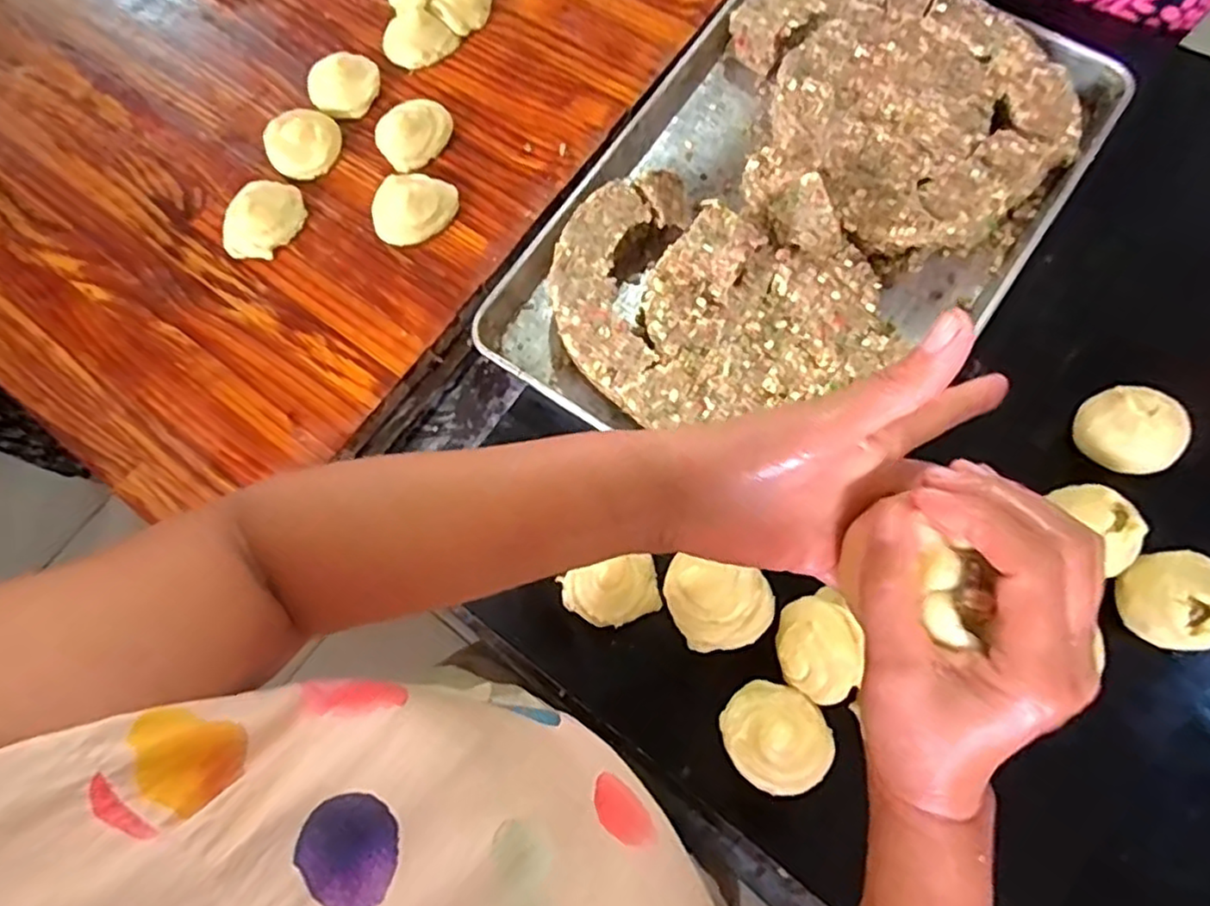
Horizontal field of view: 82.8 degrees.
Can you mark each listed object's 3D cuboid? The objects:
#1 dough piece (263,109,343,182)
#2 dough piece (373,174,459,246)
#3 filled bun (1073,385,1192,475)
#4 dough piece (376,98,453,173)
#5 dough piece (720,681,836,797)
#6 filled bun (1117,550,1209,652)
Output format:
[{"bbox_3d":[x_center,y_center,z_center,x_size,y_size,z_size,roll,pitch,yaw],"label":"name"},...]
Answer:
[{"bbox_3d":[-0.332,-0.342,0.754,0.079,0.027,0.074,-2,74,5],"label":"dough piece"},{"bbox_3d":[-0.198,-0.256,0.708,0.082,0.034,0.074,7,75,8],"label":"dough piece"},{"bbox_3d":[0.449,-0.019,0.588,0.069,0.060,0.074,-2,74,5],"label":"filled bun"},{"bbox_3d":[-0.206,-0.347,0.743,0.084,0.032,0.066,-40,74,-6],"label":"dough piece"},{"bbox_3d":[0.141,0.233,0.560,0.077,0.029,0.086,-42,74,-7],"label":"dough piece"},{"bbox_3d":[0.452,0.118,0.548,0.068,0.060,0.076,0,75,4],"label":"filled bun"}]

